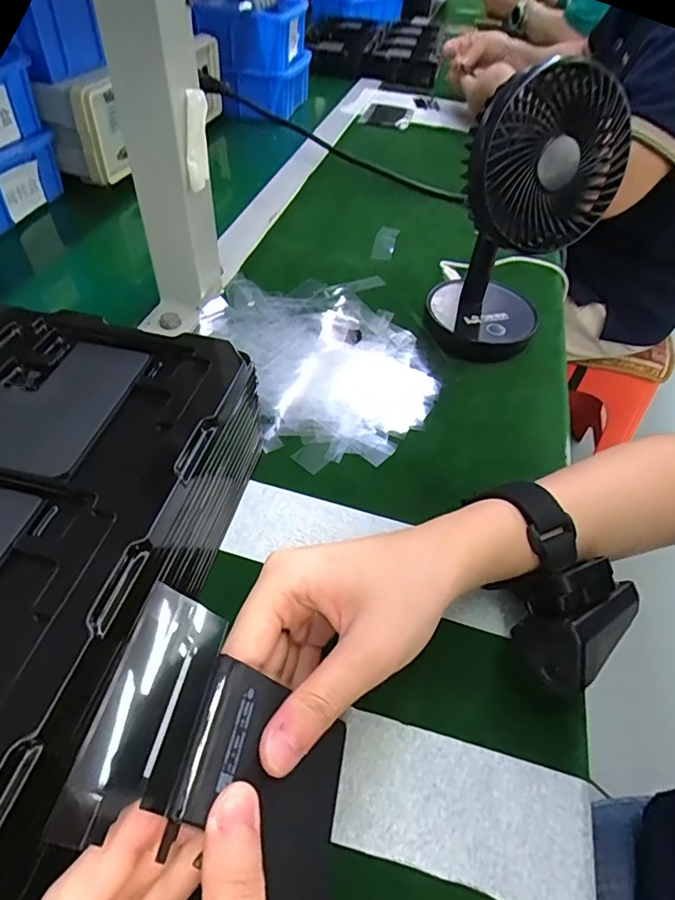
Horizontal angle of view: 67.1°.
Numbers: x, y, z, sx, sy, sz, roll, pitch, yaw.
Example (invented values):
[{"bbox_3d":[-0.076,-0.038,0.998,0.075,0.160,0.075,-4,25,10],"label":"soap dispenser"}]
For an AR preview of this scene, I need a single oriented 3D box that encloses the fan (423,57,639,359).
[{"bbox_3d":[0.131,-0.166,0.373,0.093,0.188,0.135,18,51,10],"label":"fan"}]

